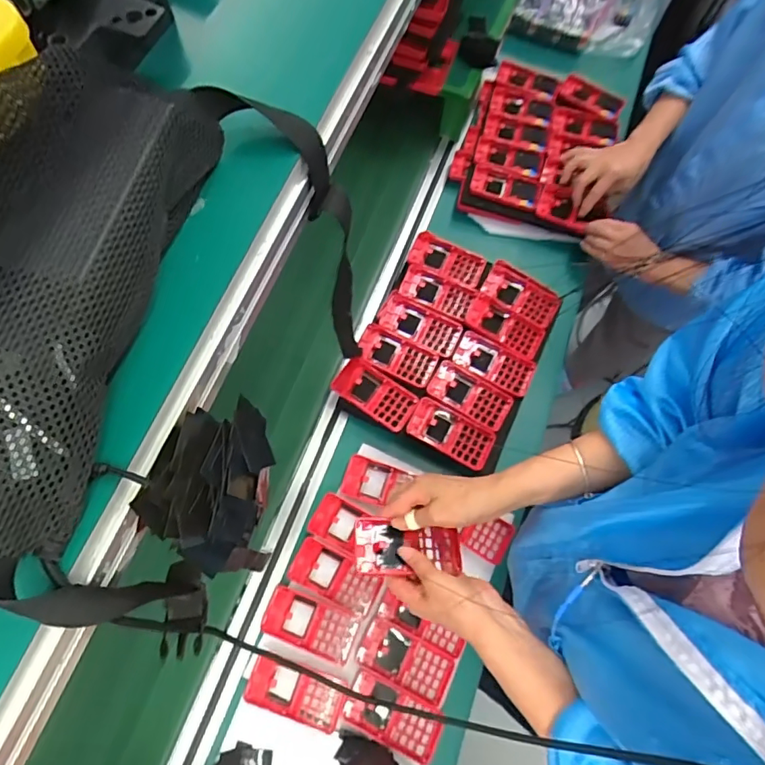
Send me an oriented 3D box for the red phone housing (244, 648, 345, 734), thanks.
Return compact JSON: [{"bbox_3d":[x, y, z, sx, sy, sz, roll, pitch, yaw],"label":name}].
[{"bbox_3d":[-0.109,0.390,0.648,0.117,0.023,0.062,19,72,5],"label":"red phone housing"}]

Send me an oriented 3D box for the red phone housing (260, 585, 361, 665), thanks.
[{"bbox_3d":[-0.095,0.316,0.671,0.120,0.008,0.060,20,72,6],"label":"red phone housing"}]

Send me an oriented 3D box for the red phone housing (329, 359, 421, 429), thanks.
[{"bbox_3d":[-0.011,0.017,0.758,0.119,0.015,0.064,32,74,9],"label":"red phone housing"}]

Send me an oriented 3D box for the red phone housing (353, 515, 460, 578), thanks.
[{"bbox_3d":[0.029,0.190,0.587,0.123,0.024,0.058,9,71,-11],"label":"red phone housing"}]

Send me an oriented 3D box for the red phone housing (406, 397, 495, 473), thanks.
[{"bbox_3d":[0.101,0.074,0.748,0.122,0.015,0.061,27,73,8],"label":"red phone housing"}]

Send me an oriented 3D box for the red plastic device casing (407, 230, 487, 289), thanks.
[{"bbox_3d":[0.110,-0.207,0.855,0.123,0.013,0.069,24,73,7],"label":"red plastic device casing"}]

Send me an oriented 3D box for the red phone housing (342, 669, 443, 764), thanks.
[{"bbox_3d":[0.014,0.418,0.640,0.121,0.020,0.065,25,73,7],"label":"red phone housing"}]

